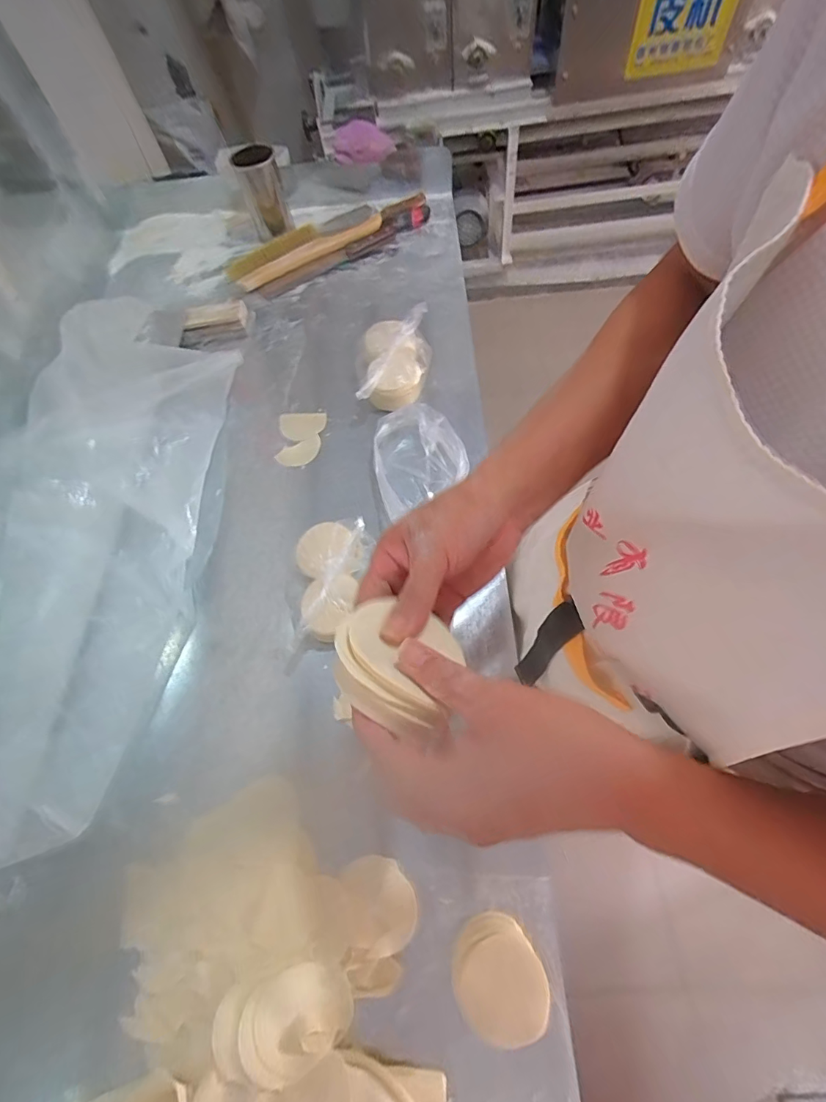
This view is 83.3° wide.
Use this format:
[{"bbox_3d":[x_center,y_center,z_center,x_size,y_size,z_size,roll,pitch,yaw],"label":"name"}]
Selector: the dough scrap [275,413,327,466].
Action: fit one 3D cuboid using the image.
[{"bbox_3d":[-0.199,-0.200,0.821,0.079,0.006,0.117,-3,65,4],"label":"dough scrap"}]

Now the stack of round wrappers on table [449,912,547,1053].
[{"bbox_3d":[0.088,0.436,0.475,0.089,0.046,0.100,-29,66,-10],"label":"stack of round wrappers on table"}]

